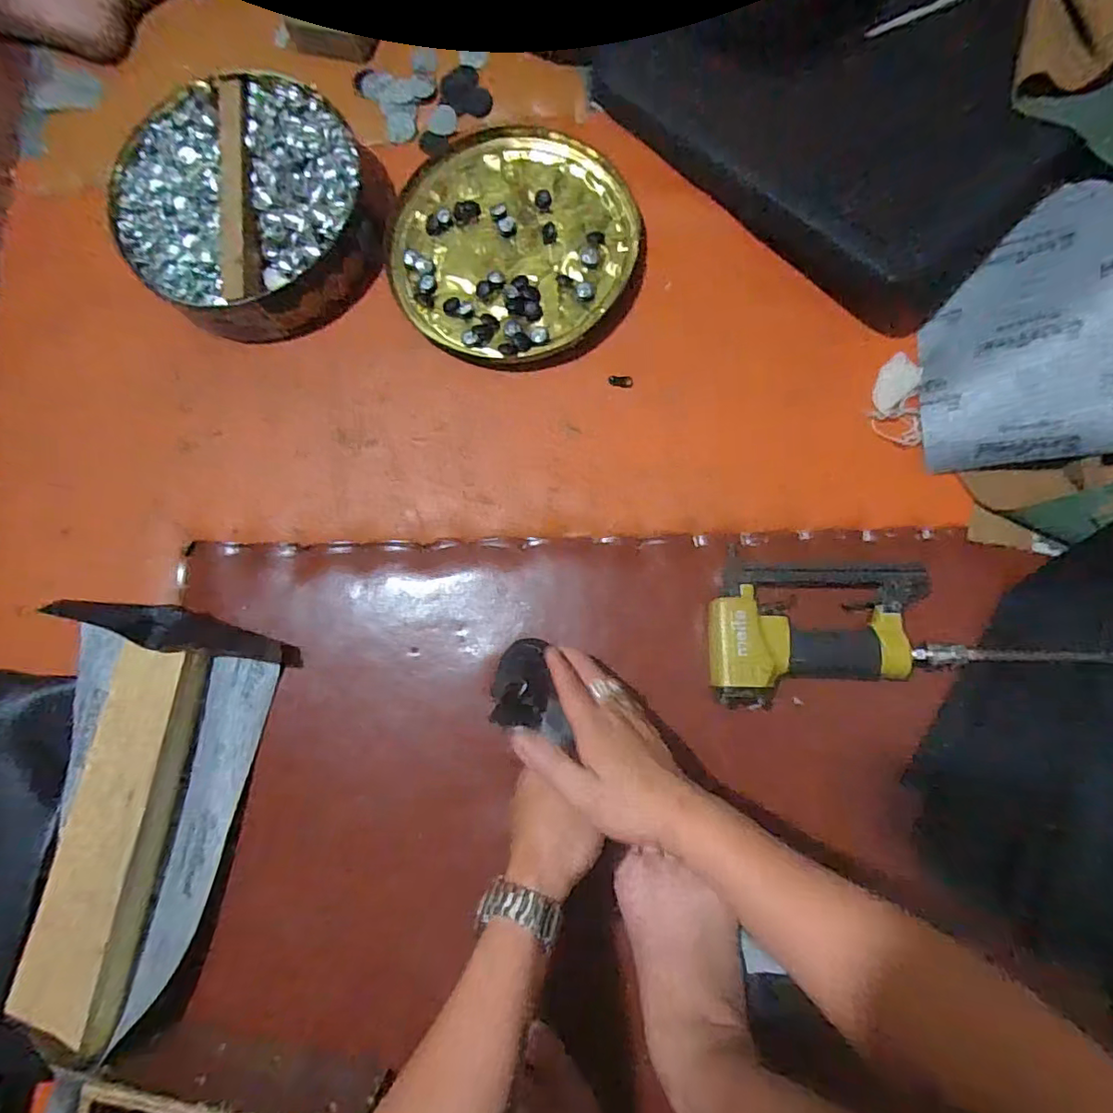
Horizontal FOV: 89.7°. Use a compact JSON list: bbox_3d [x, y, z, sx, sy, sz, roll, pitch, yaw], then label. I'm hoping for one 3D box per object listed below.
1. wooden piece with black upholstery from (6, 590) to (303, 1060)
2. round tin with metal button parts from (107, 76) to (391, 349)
[{"bbox_3d":[-0.391,0.232,0.504,0.190,0.055,0.367,13,85,-2],"label":"wooden piece with black upholstery"},{"bbox_3d":[-0.321,-0.365,0.590,0.260,0.048,0.274,0,86,-3],"label":"round tin with metal button parts"}]

